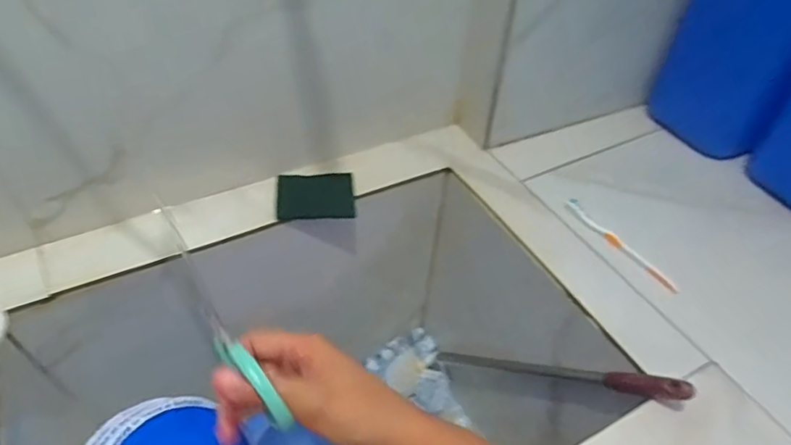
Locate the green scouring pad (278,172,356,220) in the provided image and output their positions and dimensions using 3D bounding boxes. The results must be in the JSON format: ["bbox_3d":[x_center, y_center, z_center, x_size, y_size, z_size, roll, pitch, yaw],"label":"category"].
[{"bbox_3d":[-0.104,-0.036,0.736,0.099,0.007,0.087,-4,46,-8],"label":"green scouring pad"}]

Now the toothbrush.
[{"bbox_3d":[0.281,0.025,0.701,0.019,0.012,0.176,-25,52,-26],"label":"toothbrush"}]

